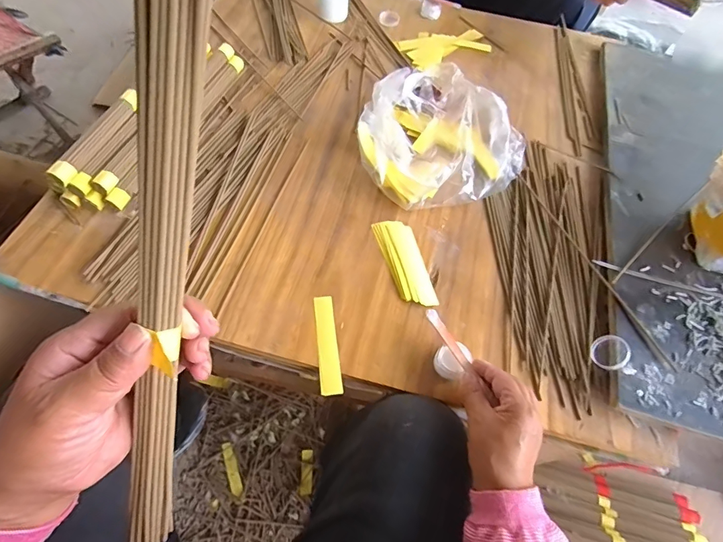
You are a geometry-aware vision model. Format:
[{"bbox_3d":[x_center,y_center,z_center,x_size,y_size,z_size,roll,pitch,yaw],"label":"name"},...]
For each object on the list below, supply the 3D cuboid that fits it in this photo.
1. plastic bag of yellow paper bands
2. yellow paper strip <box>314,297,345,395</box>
[{"bbox_3d":[0.111,-0.197,0.572,0.229,0.094,0.208,-30,67,-19],"label":"plastic bag of yellow paper bands"},{"bbox_3d":[-0.037,0.080,0.459,0.023,0.004,0.112,-4,60,-7],"label":"yellow paper strip"}]

